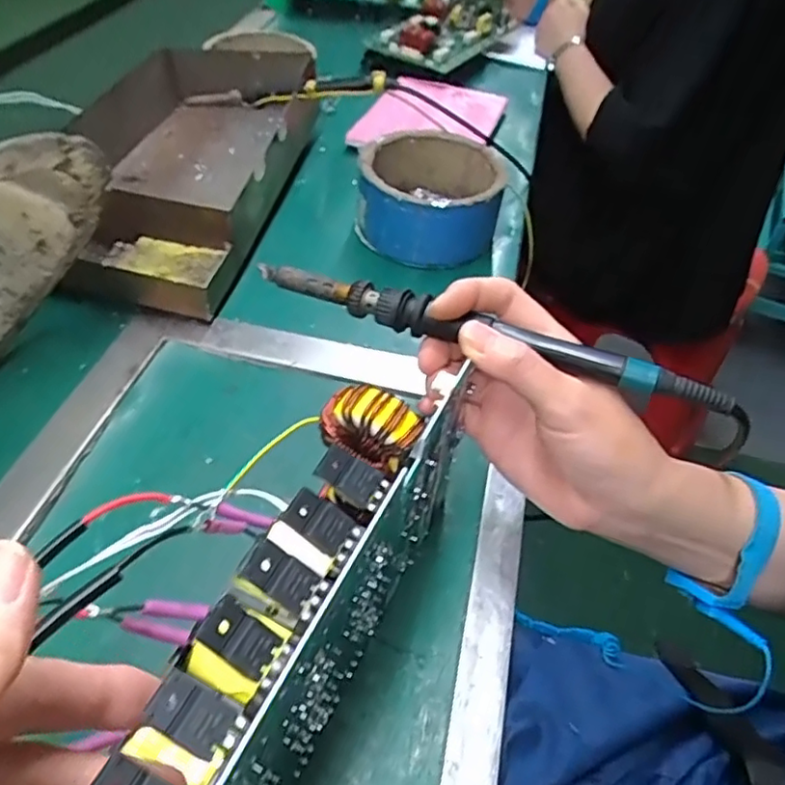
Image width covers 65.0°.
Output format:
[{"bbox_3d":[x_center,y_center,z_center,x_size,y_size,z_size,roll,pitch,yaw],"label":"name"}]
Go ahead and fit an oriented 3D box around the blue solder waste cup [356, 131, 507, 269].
[{"bbox_3d":[0.033,-0.168,0.529,0.125,0.065,0.130,-3,49,-7],"label":"blue solder waste cup"}]

